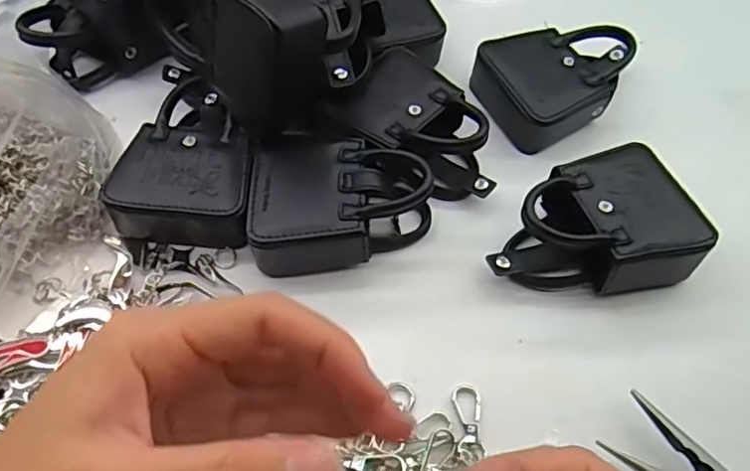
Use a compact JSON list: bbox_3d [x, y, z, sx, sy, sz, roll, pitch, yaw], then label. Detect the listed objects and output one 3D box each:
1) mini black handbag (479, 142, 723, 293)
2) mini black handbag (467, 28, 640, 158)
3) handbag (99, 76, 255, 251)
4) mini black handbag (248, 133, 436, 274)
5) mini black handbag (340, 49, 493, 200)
[{"bbox_3d":[0.118,-0.003,0.327,0.106,0.039,0.075,-16,60,-12],"label":"mini black handbag"},{"bbox_3d":[0.125,-0.101,0.393,0.099,0.033,0.076,-19,60,-13],"label":"mini black handbag"},{"bbox_3d":[-0.107,-0.046,0.349,0.075,0.034,0.105,1,58,-2],"label":"handbag"},{"bbox_3d":[-0.019,-0.019,0.331,0.096,0.046,0.068,-2,58,-4],"label":"mini black handbag"},{"bbox_3d":[0.031,-0.065,0.364,0.105,0.037,0.076,33,62,17],"label":"mini black handbag"}]

